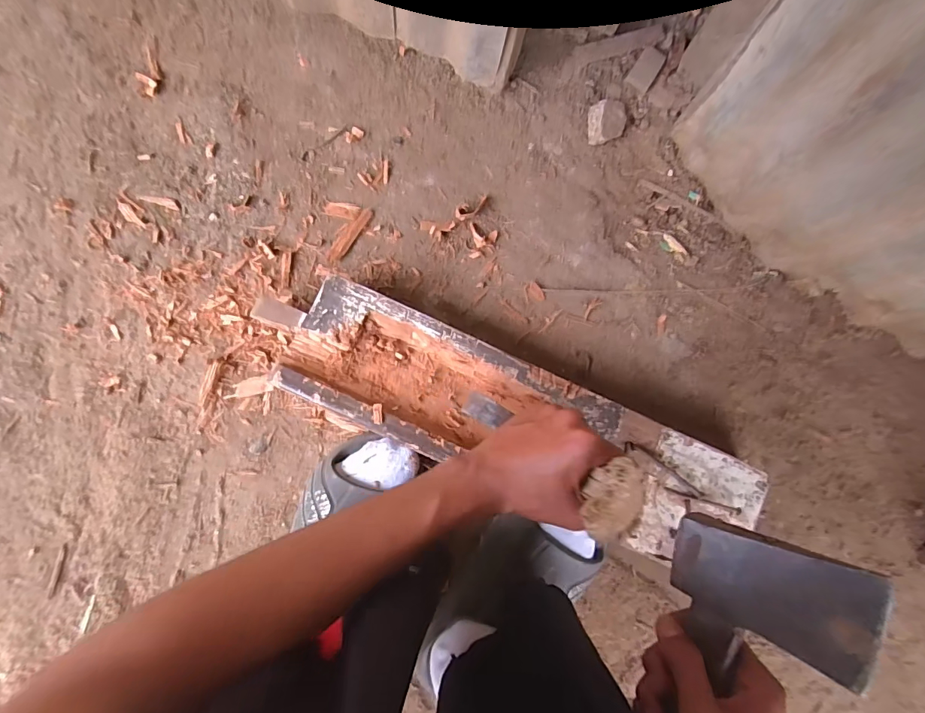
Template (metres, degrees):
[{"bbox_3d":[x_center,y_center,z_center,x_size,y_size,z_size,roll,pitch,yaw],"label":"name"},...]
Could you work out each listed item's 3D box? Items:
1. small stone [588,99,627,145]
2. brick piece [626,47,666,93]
[{"bbox_3d":[0.187,-0.298,0.571,0.050,0.023,0.051,-3,88,-5],"label":"small stone"},{"bbox_3d":[0.241,-0.376,0.584,0.032,0.009,0.054,34,85,-3],"label":"brick piece"}]

